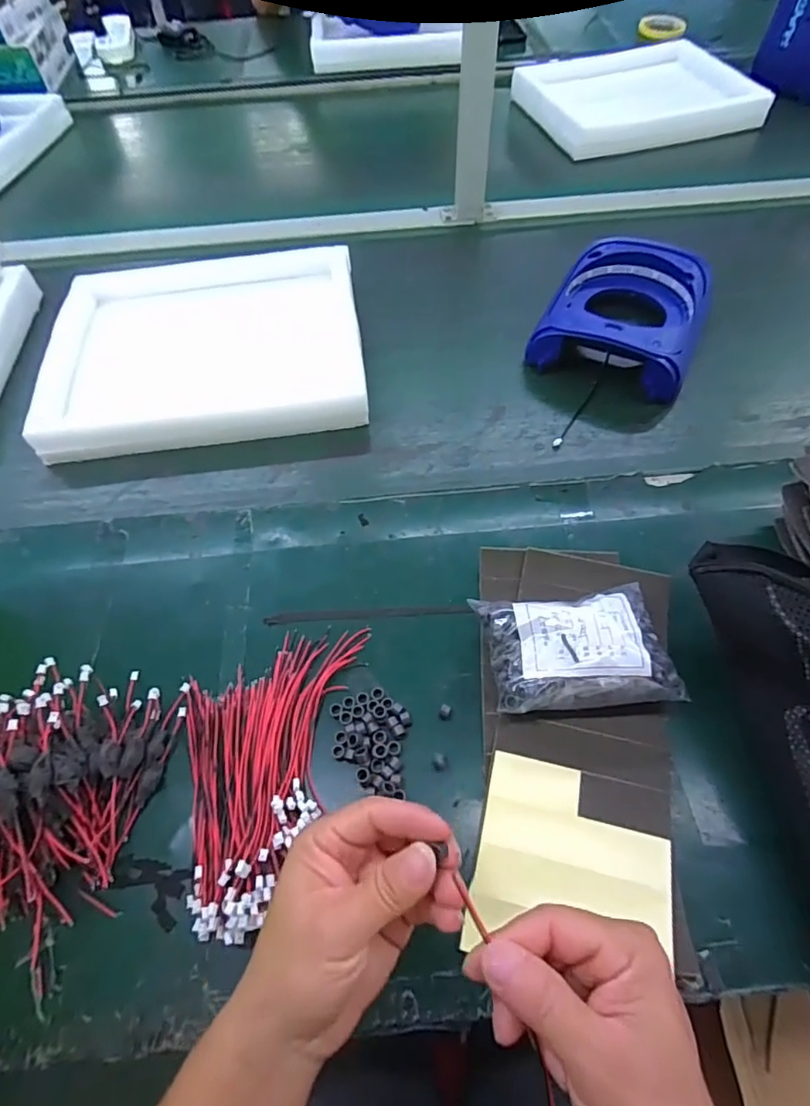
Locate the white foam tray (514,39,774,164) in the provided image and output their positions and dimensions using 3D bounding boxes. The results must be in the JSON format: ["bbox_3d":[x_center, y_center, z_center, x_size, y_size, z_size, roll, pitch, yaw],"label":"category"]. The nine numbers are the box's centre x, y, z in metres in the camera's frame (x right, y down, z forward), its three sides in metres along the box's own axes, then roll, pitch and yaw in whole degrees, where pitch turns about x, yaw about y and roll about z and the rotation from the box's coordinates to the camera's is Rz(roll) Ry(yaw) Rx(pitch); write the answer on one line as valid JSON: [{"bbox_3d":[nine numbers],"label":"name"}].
[{"bbox_3d":[0.394,-0.802,0.973,0.356,0.063,0.291,-13,57,-7],"label":"white foam tray"}]

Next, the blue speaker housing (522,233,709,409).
[{"bbox_3d":[0.262,-0.282,0.661,0.182,0.073,0.208,23,60,18],"label":"blue speaker housing"}]

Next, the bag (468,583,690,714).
[{"bbox_3d":[0.128,0.072,0.426,0.134,0.054,0.096,-5,55,0],"label":"bag"}]

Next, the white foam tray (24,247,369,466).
[{"bbox_3d":[-0.236,-0.258,0.673,0.354,0.057,0.296,-8,56,-4],"label":"white foam tray"}]

